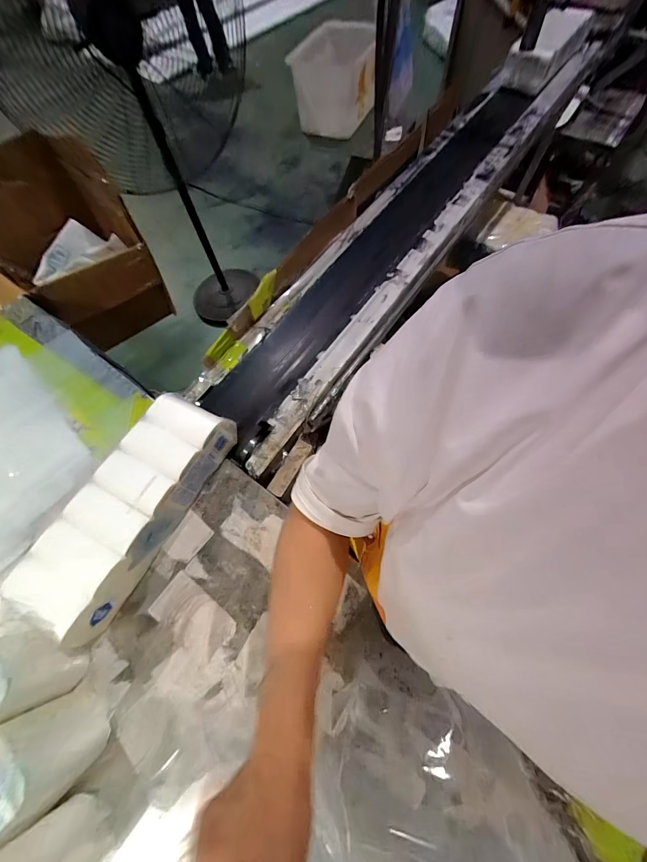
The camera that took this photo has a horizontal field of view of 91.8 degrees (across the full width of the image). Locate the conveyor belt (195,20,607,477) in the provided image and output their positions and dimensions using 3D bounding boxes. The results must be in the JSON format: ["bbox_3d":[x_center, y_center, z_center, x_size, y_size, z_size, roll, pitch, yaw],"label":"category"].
[{"bbox_3d":[0.321,-0.681,0.917,0.270,0.080,1.840,31,72,16],"label":"conveyor belt"}]

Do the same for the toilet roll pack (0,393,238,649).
[{"bbox_3d":[-0.311,0.118,0.526,0.137,0.094,0.374,26,71,14],"label":"toilet roll pack"}]

